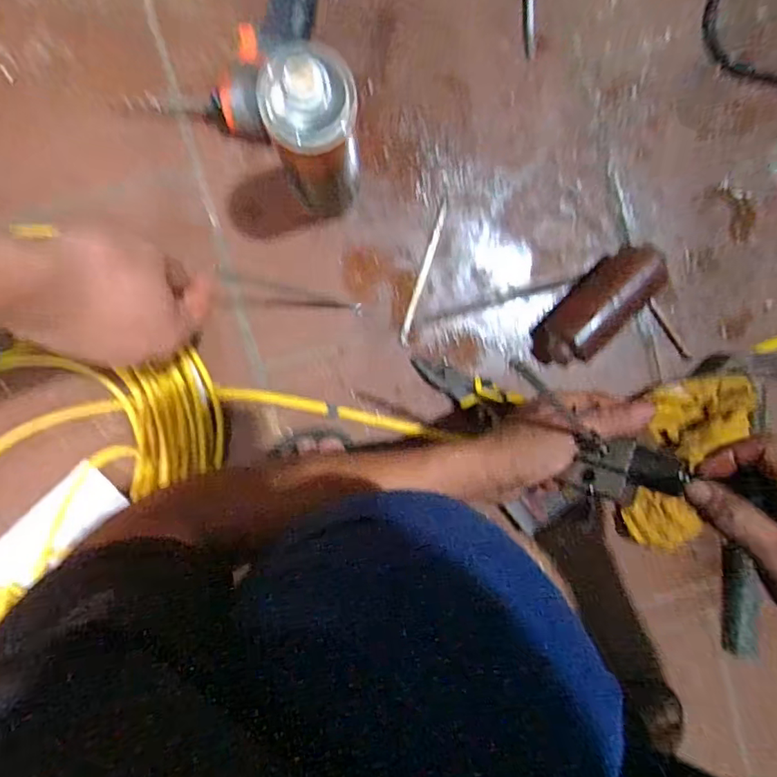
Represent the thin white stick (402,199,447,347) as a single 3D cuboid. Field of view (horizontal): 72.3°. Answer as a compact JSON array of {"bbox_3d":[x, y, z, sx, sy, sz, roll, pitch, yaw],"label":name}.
[{"bbox_3d":[0.035,-0.116,0.542,0.010,0.004,0.148,15,94,-4],"label":"thin white stick"}]

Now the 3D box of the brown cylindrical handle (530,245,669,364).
[{"bbox_3d":[0.211,-0.080,0.532,0.142,0.050,0.059,-43,96,1],"label":"brown cylindrical handle"}]

